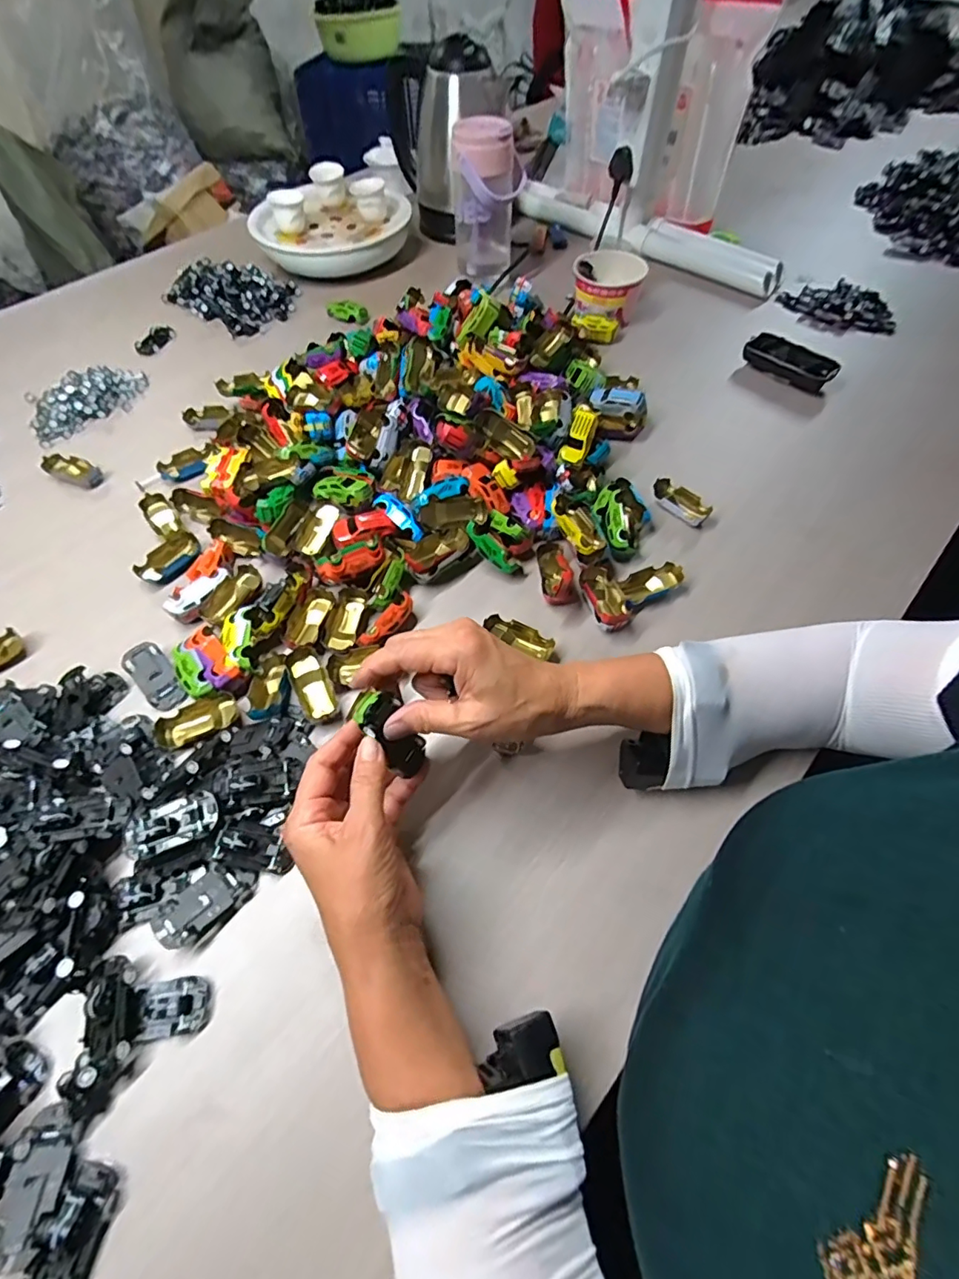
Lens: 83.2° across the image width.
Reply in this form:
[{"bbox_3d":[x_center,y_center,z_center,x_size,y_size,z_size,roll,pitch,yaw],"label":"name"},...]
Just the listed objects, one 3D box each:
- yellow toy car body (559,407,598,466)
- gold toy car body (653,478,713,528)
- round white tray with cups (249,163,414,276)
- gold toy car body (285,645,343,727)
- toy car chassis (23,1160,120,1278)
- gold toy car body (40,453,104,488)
[{"bbox_3d":[0.104,-0.211,0.559,0.024,0.016,0.056,21,90,12],"label":"yellow toy car body"},{"bbox_3d":[0.207,-0.141,0.557,0.062,0.017,0.028,36,65,19],"label":"gold toy car body"},{"bbox_3d":[-0.233,-0.662,0.848,0.246,0.077,0.184,-21,61,-12],"label":"round white tray with cups"},{"bbox_3d":[-0.139,0.038,0.452,0.030,0.019,0.067,-25,62,-14],"label":"gold toy car body"},{"bbox_3d":[-0.217,0.319,0.282,0.031,0.015,0.064,9,60,5],"label":"toy car chassis"},{"bbox_3d":[-0.458,-0.192,0.609,0.058,0.019,0.036,24,62,14],"label":"gold toy car body"}]

